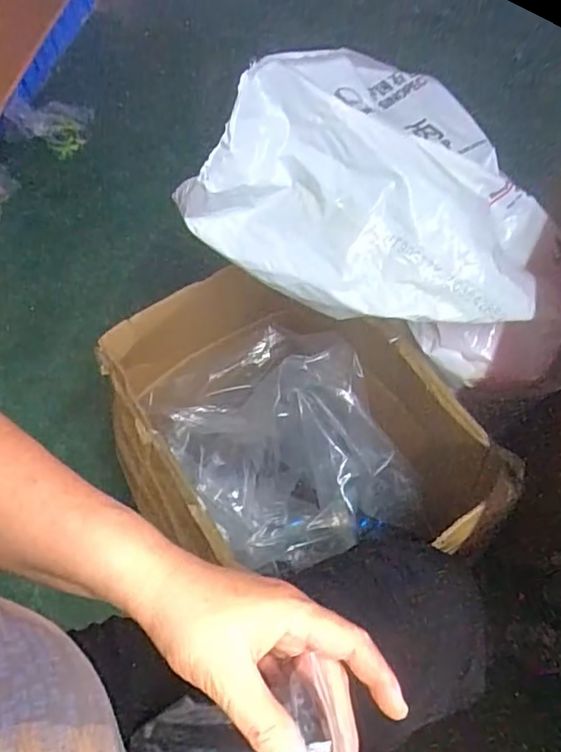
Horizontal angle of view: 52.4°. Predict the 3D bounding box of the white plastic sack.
[{"bbox_3d":[0.130,-0.266,0.723,0.405,0.194,0.312,15,57,13],"label":"white plastic sack"}]

